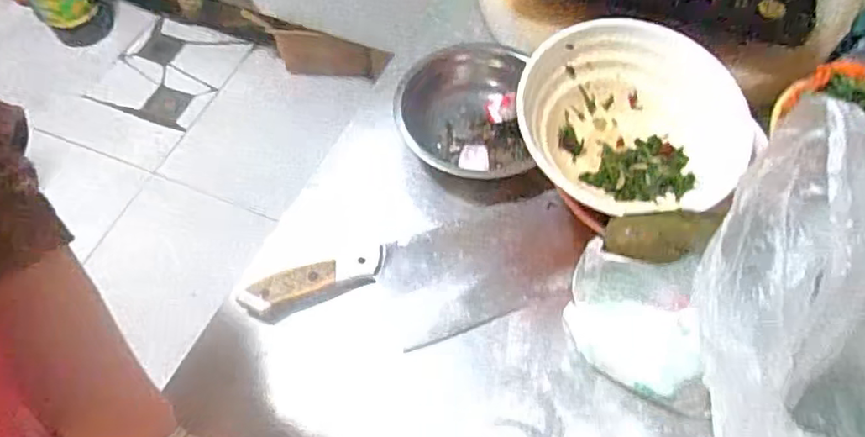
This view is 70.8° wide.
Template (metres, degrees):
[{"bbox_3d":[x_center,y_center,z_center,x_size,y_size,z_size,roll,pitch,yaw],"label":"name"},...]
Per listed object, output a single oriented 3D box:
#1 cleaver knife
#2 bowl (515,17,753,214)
[{"bbox_3d":[-0.004,0.054,0.520,0.287,0.026,0.098,-17,62,-8],"label":"cleaver knife"},{"bbox_3d":[0.170,-0.077,0.515,0.199,0.077,0.167,-9,59,-4],"label":"bowl"}]

